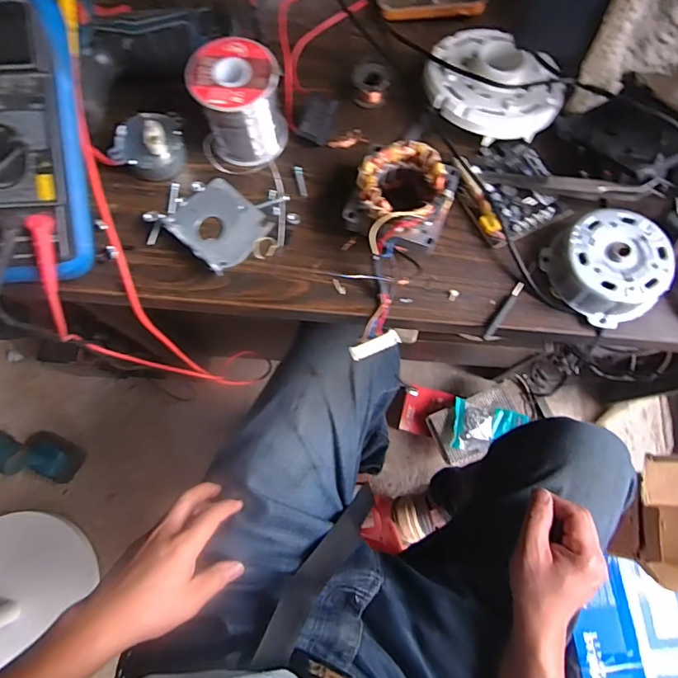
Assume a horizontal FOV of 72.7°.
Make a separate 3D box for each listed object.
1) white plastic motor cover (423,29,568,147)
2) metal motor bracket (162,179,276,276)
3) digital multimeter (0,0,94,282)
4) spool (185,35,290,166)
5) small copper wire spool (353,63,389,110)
[{"bbox_3d":[0.130,-0.215,0.390,0.113,0.034,0.094,30,77,8],"label":"white plastic motor cover"},{"bbox_3d":[-0.096,-0.093,0.374,0.070,0.006,0.062,43,79,11],"label":"metal motor bracket"},{"bbox_3d":[-0.234,-0.140,0.326,0.093,0.047,0.197,-4,98,-1],"label":"digital multimeter"},{"bbox_3d":[-0.077,-0.185,0.368,0.064,0.073,0.059,0,75,0],"label":"spool"},{"bbox_3d":[0.028,-0.222,0.402,0.030,0.028,0.029,5,75,2],"label":"small copper wire spool"}]

